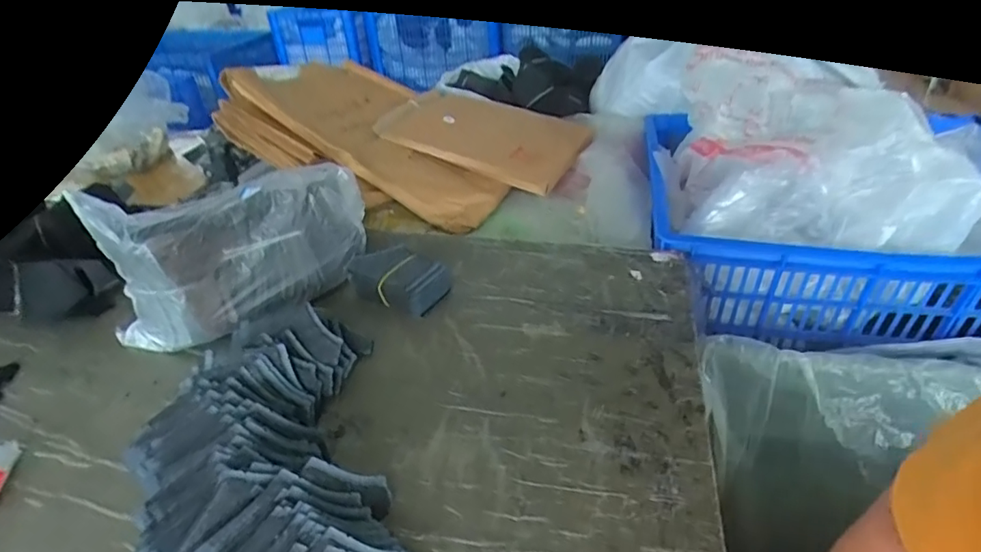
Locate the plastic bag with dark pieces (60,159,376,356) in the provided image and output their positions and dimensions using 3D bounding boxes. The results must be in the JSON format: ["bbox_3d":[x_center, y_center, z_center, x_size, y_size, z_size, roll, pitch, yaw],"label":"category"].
[{"bbox_3d":[-0.293,-0.040,0.636,0.297,0.136,0.155,-18,38,-18],"label":"plastic bag with dark pieces"}]

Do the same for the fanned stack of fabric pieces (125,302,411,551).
[{"bbox_3d":[-0.167,0.178,0.427,0.204,0.065,0.418,-16,36,-18],"label":"fanned stack of fabric pieces"}]

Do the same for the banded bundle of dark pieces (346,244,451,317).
[{"bbox_3d":[-0.113,0.004,0.670,0.116,0.050,0.086,12,39,22],"label":"banded bundle of dark pieces"}]

